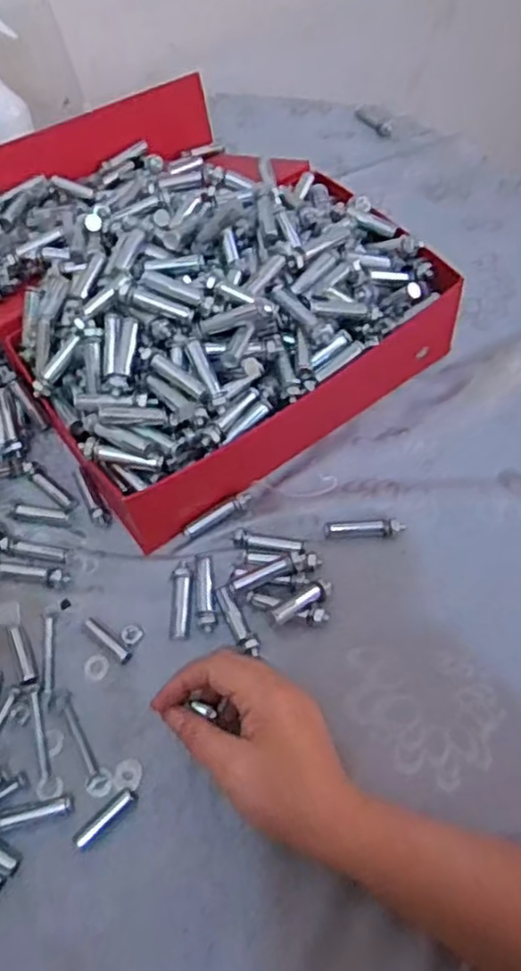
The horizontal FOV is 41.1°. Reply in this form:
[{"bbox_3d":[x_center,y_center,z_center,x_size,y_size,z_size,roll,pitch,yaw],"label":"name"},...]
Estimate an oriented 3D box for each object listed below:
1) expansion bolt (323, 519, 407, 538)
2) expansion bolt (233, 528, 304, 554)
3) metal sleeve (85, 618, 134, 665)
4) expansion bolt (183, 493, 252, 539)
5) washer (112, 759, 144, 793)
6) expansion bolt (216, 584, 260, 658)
[{"bbox_3d":[0.073,0.030,0.490,0.055,0.008,0.011,-1,59,4],"label":"expansion bolt"},{"bbox_3d":[0.006,0.039,0.486,0.050,0.007,0.014,10,60,11],"label":"expansion bolt"},{"bbox_3d":[-0.102,0.102,0.460,0.042,0.004,0.008,36,68,23],"label":"metal sleeve"},{"bbox_3d":[-0.030,0.021,0.502,0.055,0.006,0.011,-28,61,-12],"label":"expansion bolt"},{"bbox_3d":[-0.081,0.175,0.422,0.017,0.004,0.018,-2,59,3],"label":"washer"},{"bbox_3d":[-0.015,0.088,0.457,0.012,0.007,0.052,-22,60,-9],"label":"expansion bolt"}]

